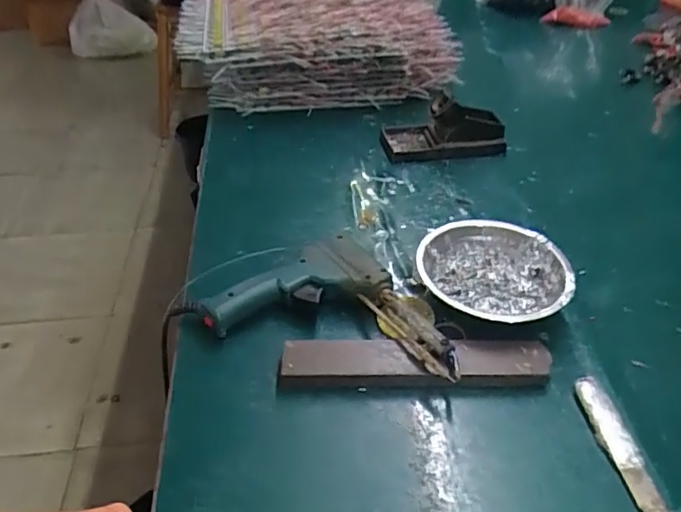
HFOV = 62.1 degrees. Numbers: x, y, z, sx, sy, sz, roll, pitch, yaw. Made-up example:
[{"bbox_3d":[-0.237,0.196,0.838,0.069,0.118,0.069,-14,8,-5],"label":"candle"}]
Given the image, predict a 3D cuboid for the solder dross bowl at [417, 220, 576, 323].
[{"bbox_3d":[0.132,0.020,0.488,0.121,0.045,0.119,1,39,0],"label":"solder dross bowl"}]

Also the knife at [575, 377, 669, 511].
[{"bbox_3d":[0.189,0.128,0.384,0.022,0.011,0.103,-4,39,-6],"label":"knife"}]

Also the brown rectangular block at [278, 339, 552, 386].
[{"bbox_3d":[0.056,0.079,0.426,0.198,0.020,0.037,-1,39,-2],"label":"brown rectangular block"}]

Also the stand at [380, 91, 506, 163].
[{"bbox_3d":[0.132,-0.171,0.708,0.151,0.075,0.078,0,39,-2],"label":"stand"}]

